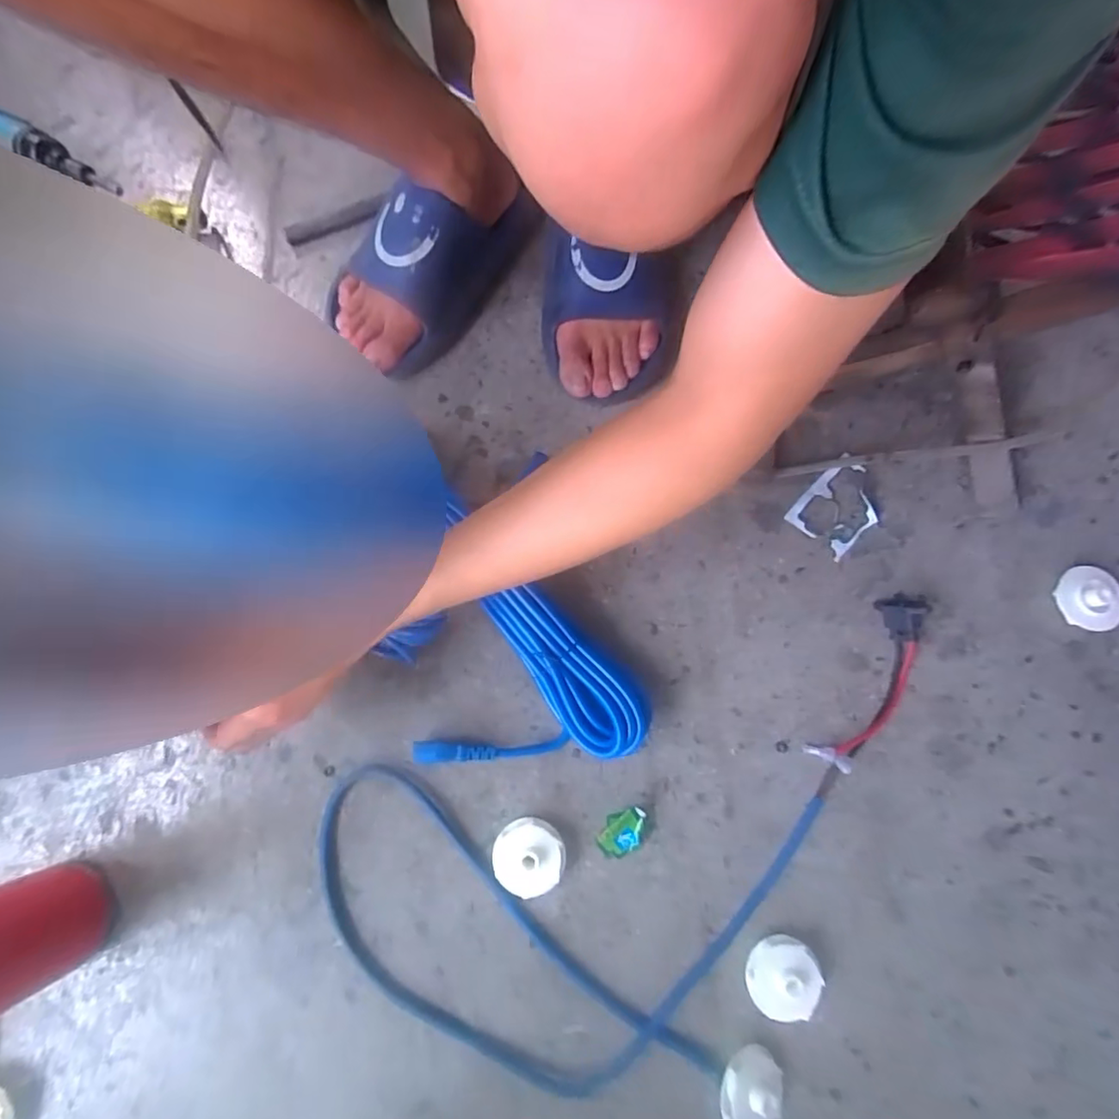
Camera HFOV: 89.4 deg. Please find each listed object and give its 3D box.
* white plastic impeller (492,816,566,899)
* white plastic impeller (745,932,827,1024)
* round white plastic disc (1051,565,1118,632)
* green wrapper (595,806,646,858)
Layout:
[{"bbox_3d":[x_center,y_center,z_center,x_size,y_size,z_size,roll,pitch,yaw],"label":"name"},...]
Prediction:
[{"bbox_3d":[-0.024,0.231,0.441,0.054,0.025,0.056,0,78,-1],"label":"white plastic impeller"},{"bbox_3d":[0.165,0.309,0.421,0.054,0.027,0.050,0,78,-1],"label":"white plastic impeller"},{"bbox_3d":[0.460,0.037,0.486,0.054,0.025,0.044,27,78,4],"label":"round white plastic disc"},{"bbox_3d":[0.051,0.218,0.447,0.042,0.018,0.032,-24,79,-6],"label":"green wrapper"}]

